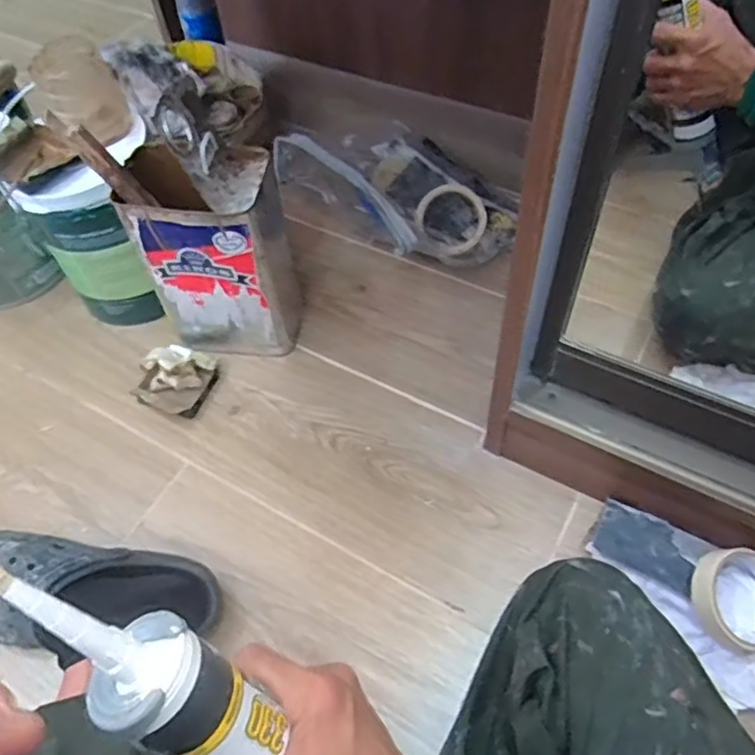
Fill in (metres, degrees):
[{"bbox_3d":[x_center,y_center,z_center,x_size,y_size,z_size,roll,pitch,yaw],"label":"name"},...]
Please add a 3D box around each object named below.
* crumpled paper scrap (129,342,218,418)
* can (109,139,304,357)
[{"bbox_3d":[-0.254,0.001,0.797,0.091,0.031,0.090,13,57,12],"label":"crumpled paper scrap"},{"bbox_3d":[-0.186,-0.141,0.757,0.157,0.247,0.112,-1,56,3],"label":"can"}]

